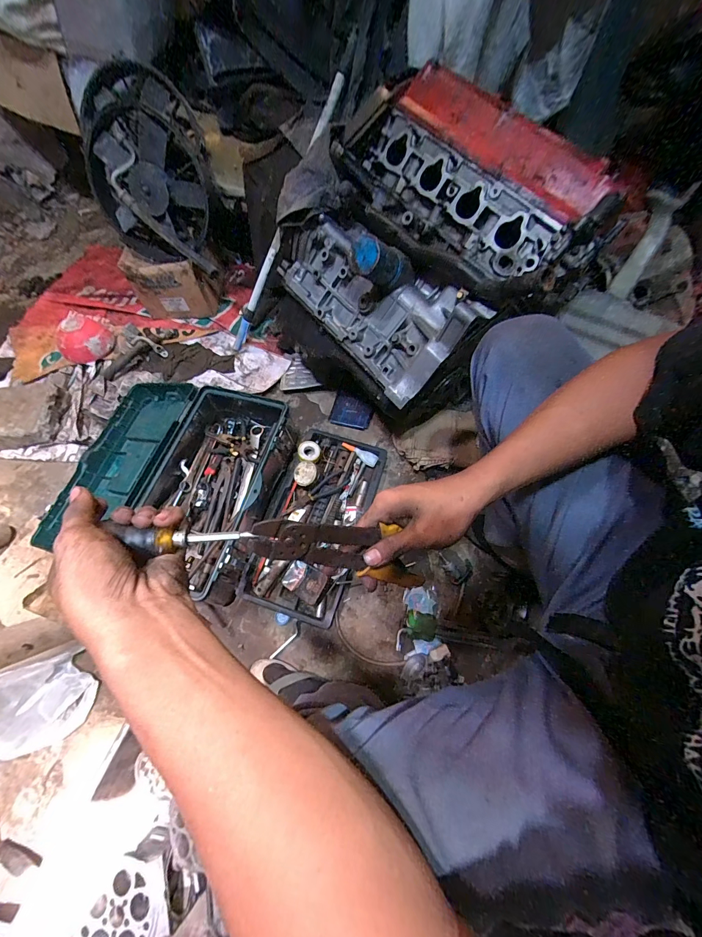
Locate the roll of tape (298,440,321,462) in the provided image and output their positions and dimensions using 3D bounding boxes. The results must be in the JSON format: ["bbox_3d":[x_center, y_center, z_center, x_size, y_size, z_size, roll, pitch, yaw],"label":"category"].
[{"bbox_3d":[-0.104,-0.043,0.881,0.053,0.020,0.053,-1,64,1],"label":"roll of tape"}]

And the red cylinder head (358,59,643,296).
[{"bbox_3d":[0.234,-0.518,0.658,0.498,0.232,0.149,41,33,17],"label":"red cylinder head"}]

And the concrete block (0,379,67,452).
[{"bbox_3d":[-0.932,-0.143,0.962,0.270,0.064,0.174,-9,64,-3],"label":"concrete block"}]

